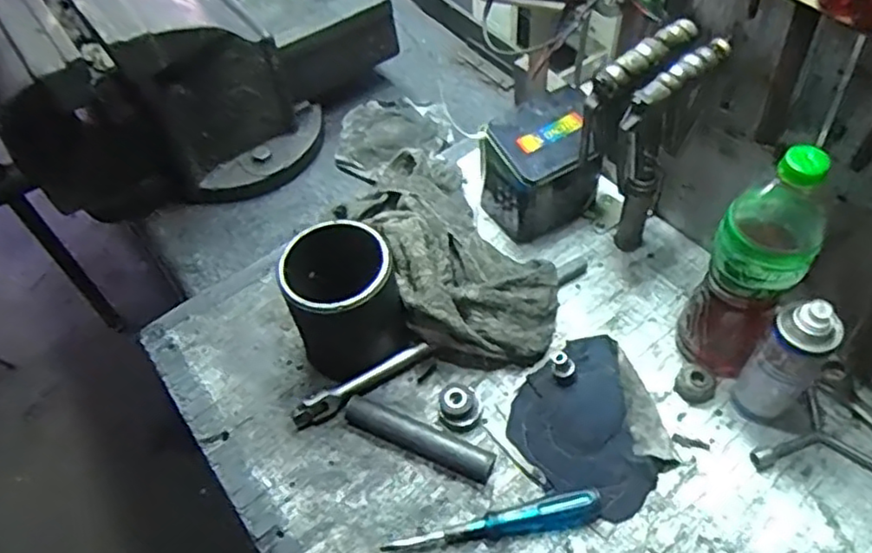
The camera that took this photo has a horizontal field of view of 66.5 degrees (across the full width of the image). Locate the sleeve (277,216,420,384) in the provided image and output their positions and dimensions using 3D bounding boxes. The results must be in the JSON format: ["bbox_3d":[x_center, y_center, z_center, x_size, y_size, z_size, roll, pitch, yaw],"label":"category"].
[{"bbox_3d":[-0.093,0.025,0.695,0.109,0.139,0.109,-2,54,3],"label":"sleeve"}]

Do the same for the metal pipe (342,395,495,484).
[{"bbox_3d":[-0.018,0.158,0.657,0.155,0.027,0.028,20,58,17],"label":"metal pipe"}]

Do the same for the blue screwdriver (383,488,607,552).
[{"bbox_3d":[0.053,0.221,0.604,0.196,0.026,0.030,-9,54,-2],"label":"blue screwdriver"}]

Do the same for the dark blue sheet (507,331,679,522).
[{"bbox_3d":[0.162,0.143,0.662,0.158,0.018,0.156,-38,61,-21],"label":"dark blue sheet"}]

